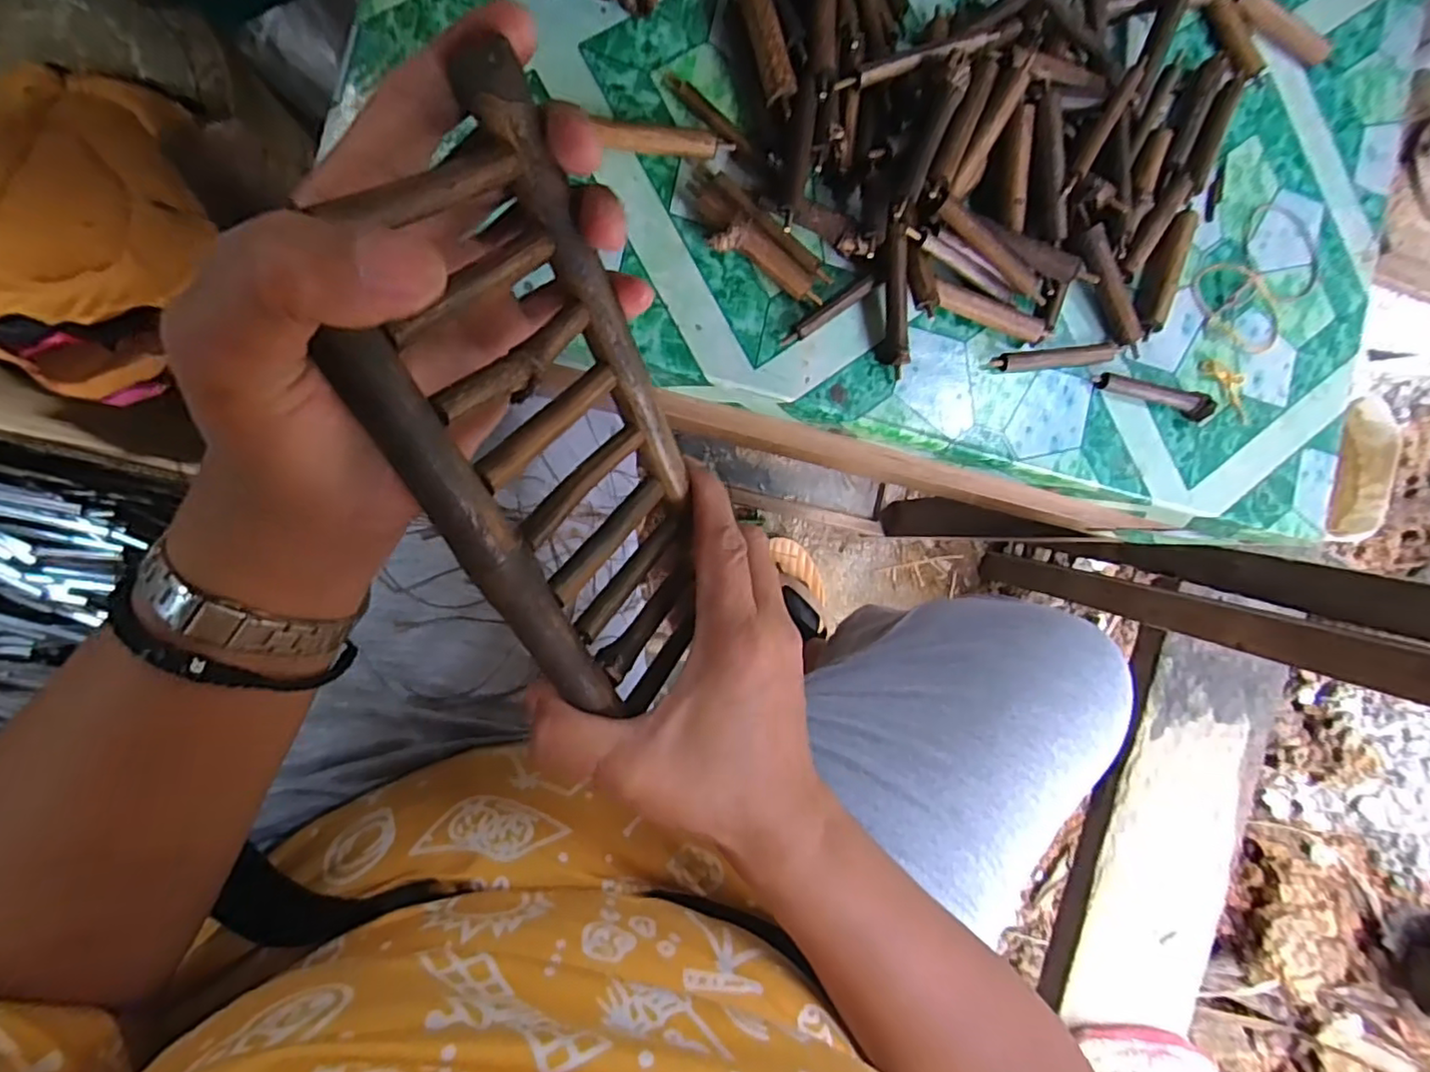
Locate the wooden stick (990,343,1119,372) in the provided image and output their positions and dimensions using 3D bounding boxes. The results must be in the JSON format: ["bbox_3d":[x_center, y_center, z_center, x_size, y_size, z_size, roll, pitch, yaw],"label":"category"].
[{"bbox_3d":[0.175,-0.092,0.330,0.072,0.006,0.011,-7,93,-12],"label":"wooden stick"}]

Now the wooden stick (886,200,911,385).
[{"bbox_3d":[0.086,-0.114,0.301,0.010,0.008,0.075,-7,105,-10],"label":"wooden stick"}]

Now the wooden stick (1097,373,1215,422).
[{"bbox_3d":[0.233,-0.075,0.338,0.071,0.014,0.014,11,89,-12],"label":"wooden stick"}]

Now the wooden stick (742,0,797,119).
[{"bbox_3d":[0.021,-0.226,0.285,0.015,0.016,0.073,-19,95,-11],"label":"wooden stick"}]

